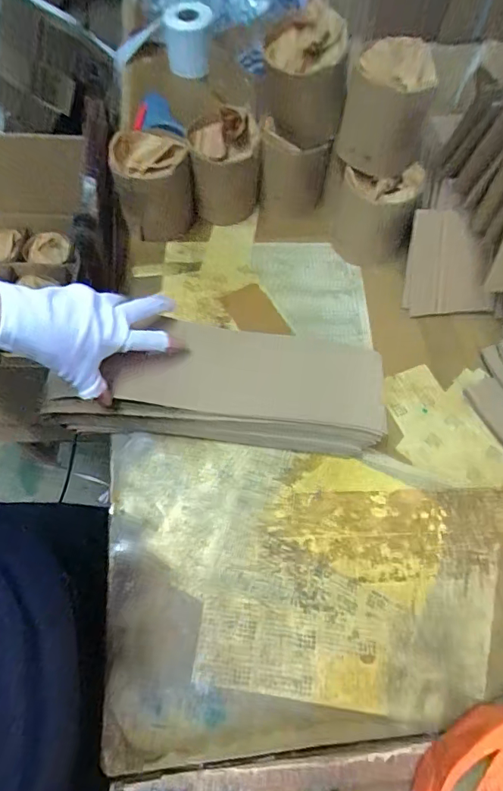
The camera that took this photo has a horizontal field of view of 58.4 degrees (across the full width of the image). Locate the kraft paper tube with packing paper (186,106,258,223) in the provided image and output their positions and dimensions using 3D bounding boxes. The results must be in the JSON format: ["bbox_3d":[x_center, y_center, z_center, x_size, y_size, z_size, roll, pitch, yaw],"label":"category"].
[{"bbox_3d":[-0.042,-0.342,0.685,0.094,0.148,0.083,-7,64,-5],"label":"kraft paper tube with packing paper"}]

